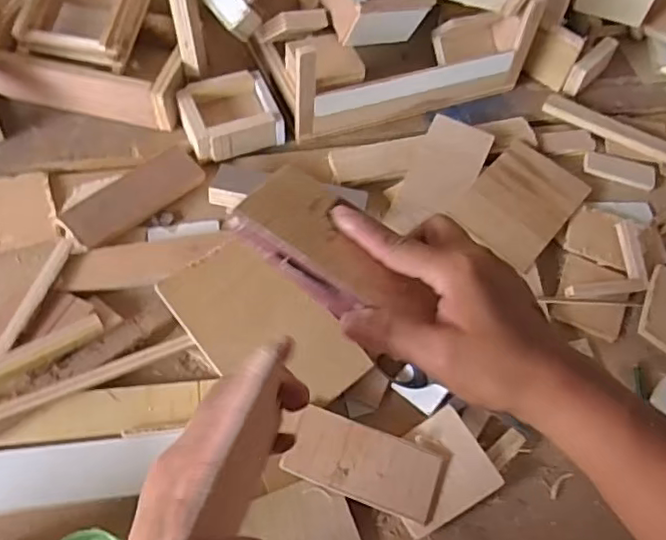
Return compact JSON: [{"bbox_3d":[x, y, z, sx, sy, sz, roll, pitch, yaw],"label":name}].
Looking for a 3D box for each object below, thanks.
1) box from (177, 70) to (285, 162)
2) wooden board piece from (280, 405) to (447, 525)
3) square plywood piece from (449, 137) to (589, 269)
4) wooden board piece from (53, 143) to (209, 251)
[{"bbox_3d":[-0.114,-0.172,0.678,0.106,0.036,0.094,-19,63,-14],"label":"box"},{"bbox_3d":[0.027,0.160,0.503,0.124,0.004,0.056,20,72,4],"label":"wooden board piece"},{"bbox_3d":[0.201,-0.074,0.654,0.098,0.005,0.149,39,61,13],"label":"square plywood piece"},{"bbox_3d":[-0.204,-0.073,0.622,0.051,0.019,0.150,41,65,19],"label":"wooden board piece"}]

